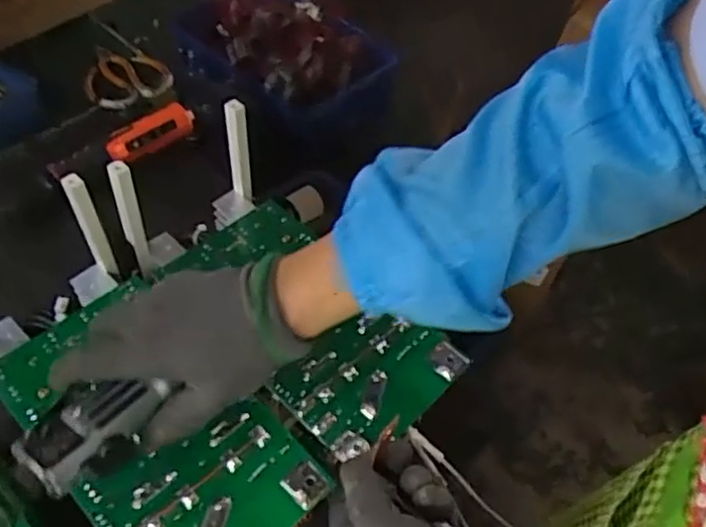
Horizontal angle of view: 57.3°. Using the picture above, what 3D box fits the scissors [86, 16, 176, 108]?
[{"bbox_3d":[-0.321,-0.266,0.850,0.103,0.022,0.201,-31,60,-27],"label":"scissors"}]

